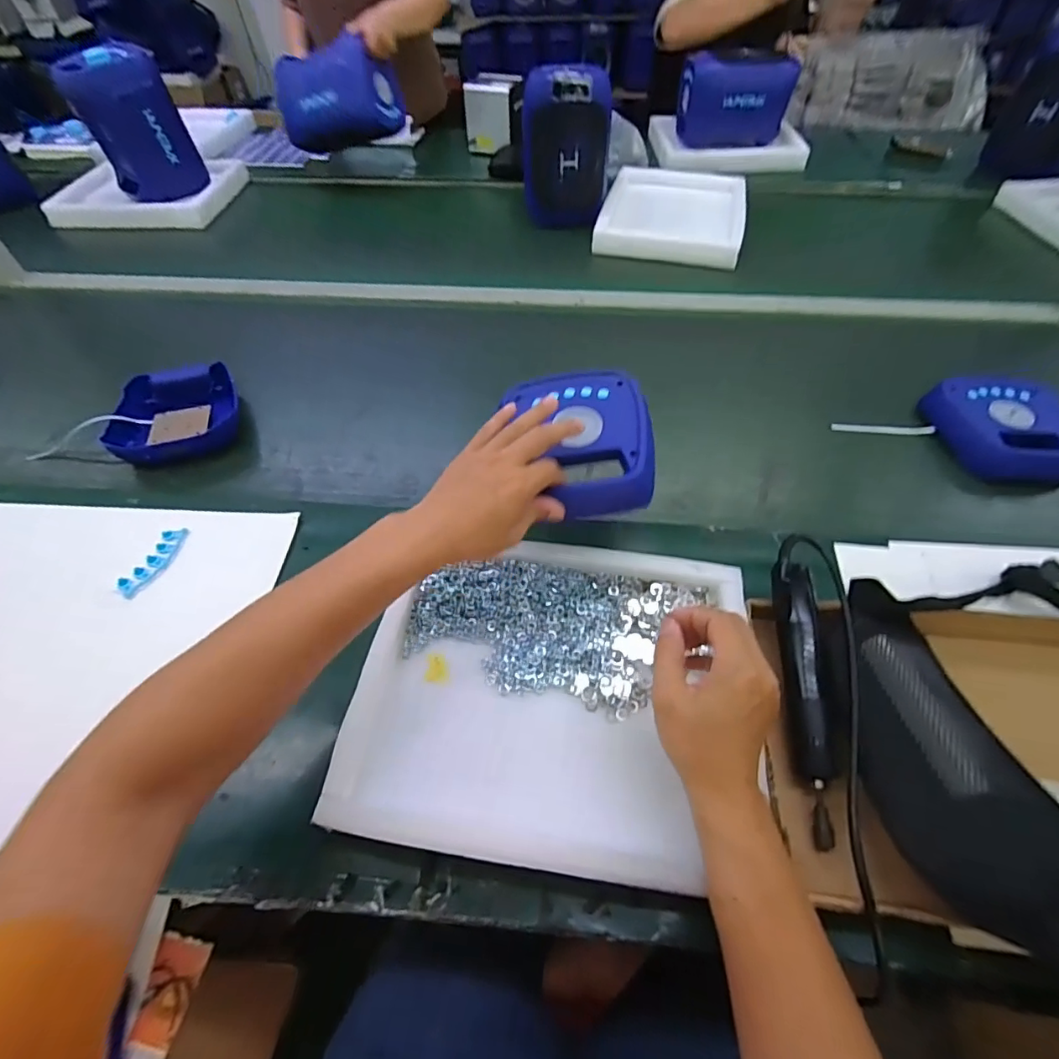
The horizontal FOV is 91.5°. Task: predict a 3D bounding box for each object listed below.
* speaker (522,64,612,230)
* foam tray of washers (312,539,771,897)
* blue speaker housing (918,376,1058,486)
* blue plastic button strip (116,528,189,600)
[{"bbox_3d":[0.075,-0.777,1.037,0.165,0.214,0.115,5,53,5],"label":"speaker"},{"bbox_3d":[0.020,0.146,0.498,0.345,0.045,0.302,6,53,6],"label":"foam tray of washers"},{"bbox_3d":[0.635,-0.137,0.703,0.145,0.058,0.167,1,53,2],"label":"blue speaker housing"},{"bbox_3d":[-0.436,0.037,0.602,0.023,0.018,0.095,14,54,12],"label":"blue plastic button strip"}]

